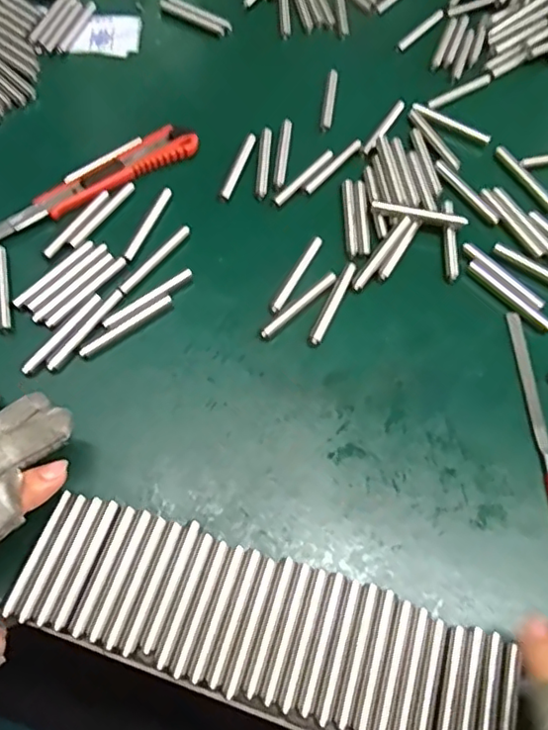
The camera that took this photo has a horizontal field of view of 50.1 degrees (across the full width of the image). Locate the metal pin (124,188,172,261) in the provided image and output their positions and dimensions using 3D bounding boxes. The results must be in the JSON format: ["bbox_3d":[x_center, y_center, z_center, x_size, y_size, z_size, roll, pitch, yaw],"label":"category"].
[{"bbox_3d":[-0.078,-0.088,0.364,0.006,0.004,0.059,19,62,8],"label":"metal pin"}]

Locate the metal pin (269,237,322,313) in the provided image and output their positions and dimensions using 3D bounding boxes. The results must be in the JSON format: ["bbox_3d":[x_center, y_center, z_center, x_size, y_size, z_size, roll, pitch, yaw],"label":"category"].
[{"bbox_3d":[0.013,-0.054,0.347,0.006,0.004,0.058,26,63,11],"label":"metal pin"}]

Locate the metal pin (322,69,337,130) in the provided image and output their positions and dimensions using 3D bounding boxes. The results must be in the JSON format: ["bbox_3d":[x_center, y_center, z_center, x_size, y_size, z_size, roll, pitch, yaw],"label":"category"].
[{"bbox_3d":[0.040,-0.190,0.415,0.007,0.004,0.056,8,61,2],"label":"metal pin"}]

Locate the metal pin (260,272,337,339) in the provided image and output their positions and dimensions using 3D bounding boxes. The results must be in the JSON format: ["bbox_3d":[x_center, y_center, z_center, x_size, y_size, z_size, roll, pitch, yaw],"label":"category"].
[{"bbox_3d":[0.015,-0.034,0.338,0.007,0.005,0.059,41,67,18],"label":"metal pin"}]

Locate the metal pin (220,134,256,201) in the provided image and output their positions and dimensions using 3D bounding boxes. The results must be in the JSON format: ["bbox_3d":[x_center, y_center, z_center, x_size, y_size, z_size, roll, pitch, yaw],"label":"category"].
[{"bbox_3d":[-0.023,-0.130,0.383,0.007,0.006,0.054,18,62,7],"label":"metal pin"}]

